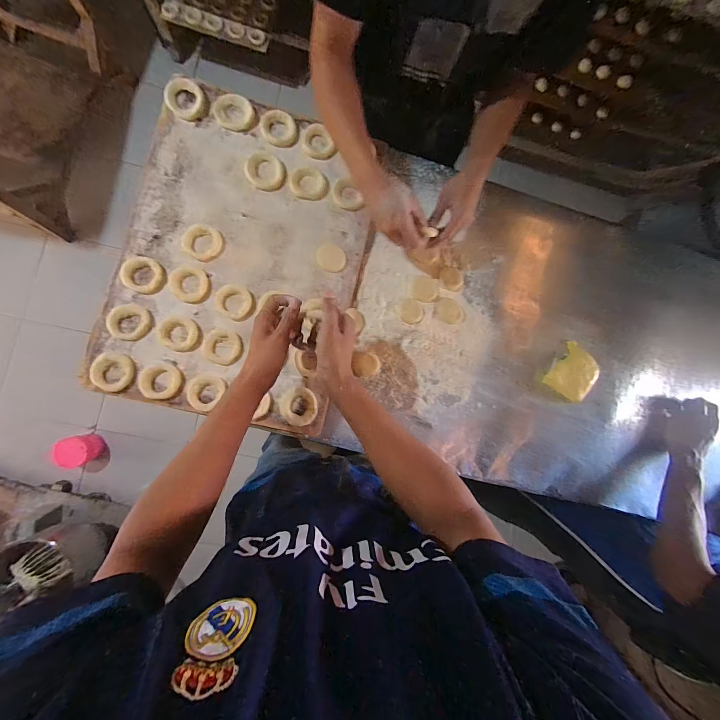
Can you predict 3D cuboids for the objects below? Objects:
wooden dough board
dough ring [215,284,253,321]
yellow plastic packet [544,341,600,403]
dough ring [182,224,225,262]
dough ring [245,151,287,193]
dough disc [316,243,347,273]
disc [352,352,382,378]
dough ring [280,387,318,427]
[{"bbox_3d":[-0.214,-0.193,0.616,0.422,0.021,0.590,14,84,-8],"label":"wooden dough board"},{"bbox_3d":[-0.233,-0.109,0.603,0.064,0.011,0.061,1,86,-9],"label":"dough ring"},{"bbox_3d":[0.469,0.030,0.698,0.094,0.034,0.112,38,82,-5],"label":"yellow plastic packet"},{"bbox_3d":[-0.293,-0.219,0.602,0.070,0.010,0.064,1,86,-9],"label":"dough ring"},{"bbox_3d":[-0.183,-0.365,0.627,0.076,0.010,0.070,1,86,-9],"label":"dough ring"},{"bbox_3d":[-0.056,-0.202,0.638,0.052,0.006,0.060,-41,93,-9],"label":"dough disc"},{"bbox_3d":[0.015,0.010,0.661,0.052,0.006,0.051,5,86,-8],"label":"disc"},{"bbox_3d":[-0.115,0.088,0.608,0.069,0.012,0.071,1,86,-9],"label":"dough ring"}]

